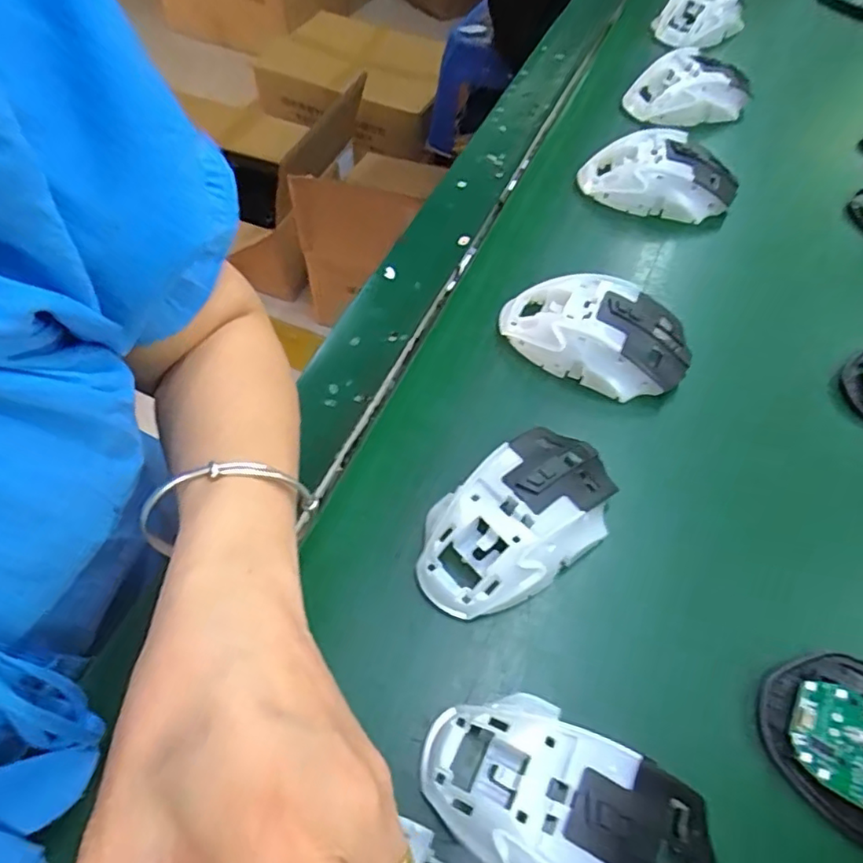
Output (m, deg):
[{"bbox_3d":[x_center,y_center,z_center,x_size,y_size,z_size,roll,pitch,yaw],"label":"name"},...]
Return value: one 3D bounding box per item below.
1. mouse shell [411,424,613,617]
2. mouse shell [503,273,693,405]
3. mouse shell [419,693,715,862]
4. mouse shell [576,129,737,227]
[{"bbox_3d":[0.045,0.043,0.305,0.114,0.035,0.069,-39,68,-23],"label":"mouse shell"},{"bbox_3d":[0.100,-0.060,0.372,0.115,0.037,0.064,16,59,7],"label":"mouse shell"},{"bbox_3d":[0.052,0.149,0.239,0.113,0.035,0.063,30,62,14],"label":"mouse shell"},{"bbox_3d":[0.174,-0.197,0.462,0.114,0.038,0.060,11,59,3],"label":"mouse shell"}]

